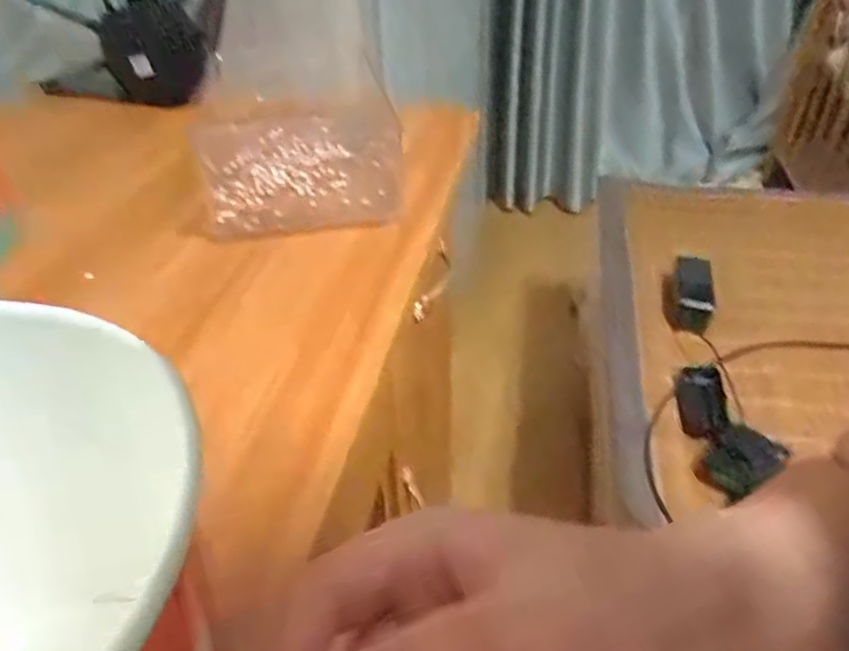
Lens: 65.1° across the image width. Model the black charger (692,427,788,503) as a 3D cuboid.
[{"bbox_3d":[0.358,0.154,0.756,0.088,0.024,0.068,-26,42,-29],"label":"black charger"}]

